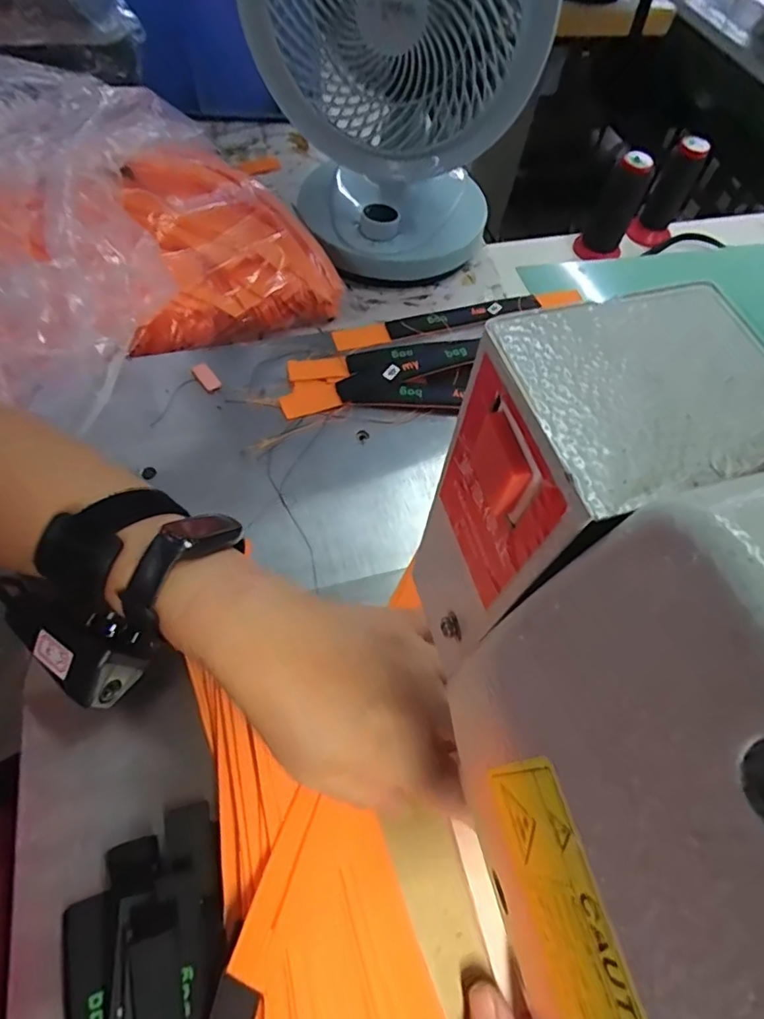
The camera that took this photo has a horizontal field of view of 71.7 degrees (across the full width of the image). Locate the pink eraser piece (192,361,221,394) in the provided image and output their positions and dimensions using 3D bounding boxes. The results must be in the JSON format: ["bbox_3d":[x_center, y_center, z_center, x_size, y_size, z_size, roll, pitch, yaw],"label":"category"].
[{"bbox_3d":[-0.133,-0.101,0.400,0.013,0.005,0.029,-34,69,-20],"label":"pink eraser piece"}]

